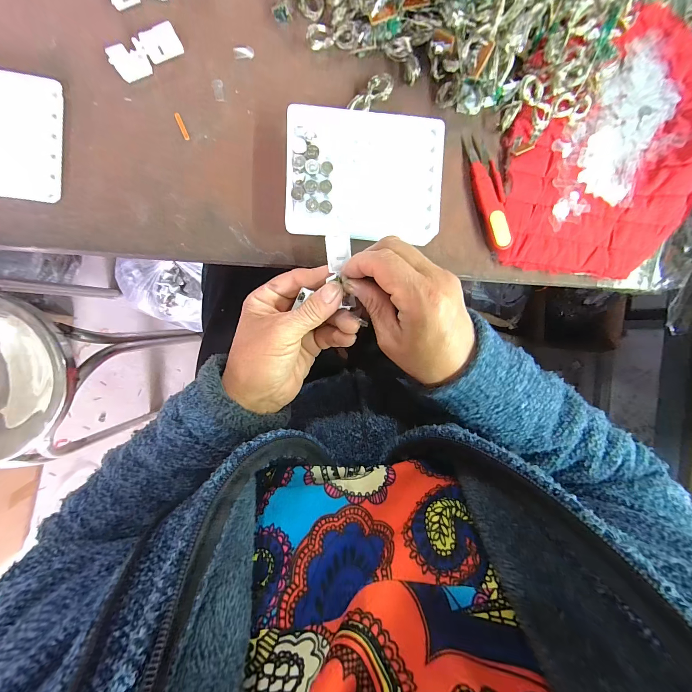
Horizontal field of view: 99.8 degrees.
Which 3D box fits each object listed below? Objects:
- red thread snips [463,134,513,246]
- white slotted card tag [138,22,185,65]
[{"bbox_3d":[0.137,-0.146,0.279,0.025,0.013,0.105,-16,96,-5],"label":"red thread snips"},{"bbox_3d":[-0.151,-0.247,0.238,0.030,0.005,0.020,-33,120,-5],"label":"white slotted card tag"}]

